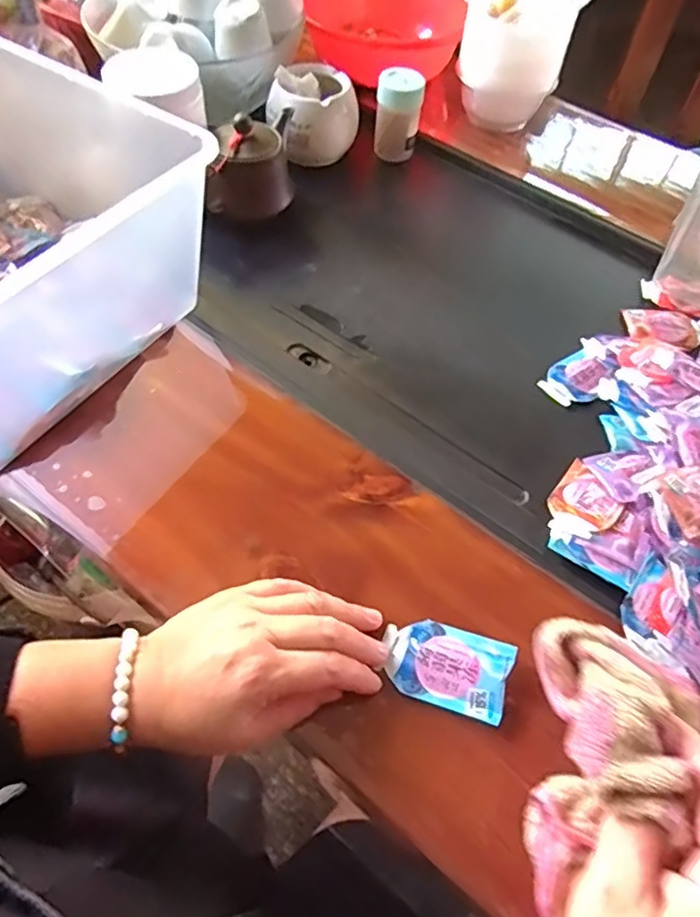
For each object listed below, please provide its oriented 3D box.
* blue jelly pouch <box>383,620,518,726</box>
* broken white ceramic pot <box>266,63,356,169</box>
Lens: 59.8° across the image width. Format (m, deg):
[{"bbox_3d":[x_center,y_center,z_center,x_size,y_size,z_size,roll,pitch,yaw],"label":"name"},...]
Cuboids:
[{"bbox_3d":[0.058,0.125,0.370,0.075,0.013,0.047,20,58,8],"label":"blue jelly pouch"},{"bbox_3d":[-0.040,-0.365,0.661,0.095,0.072,0.097,2,57,-3],"label":"broken white ceramic pot"}]

